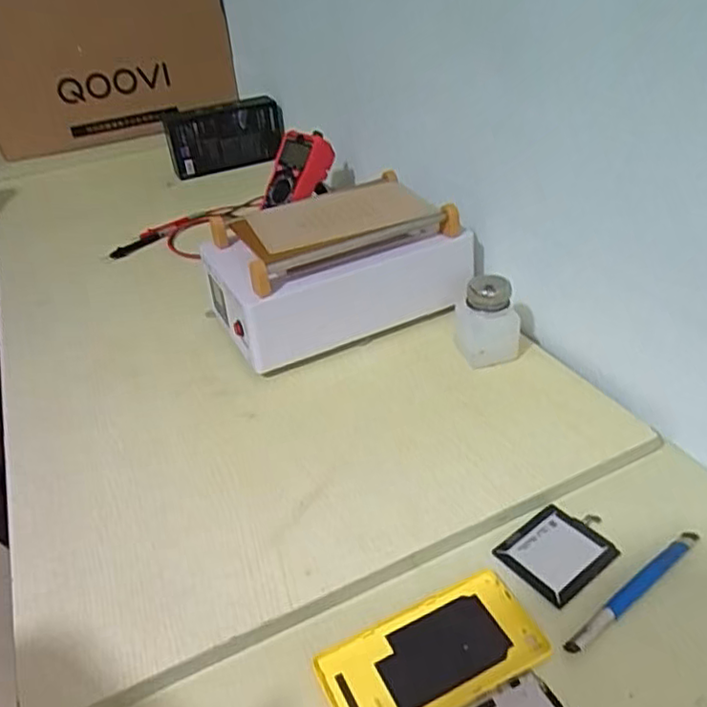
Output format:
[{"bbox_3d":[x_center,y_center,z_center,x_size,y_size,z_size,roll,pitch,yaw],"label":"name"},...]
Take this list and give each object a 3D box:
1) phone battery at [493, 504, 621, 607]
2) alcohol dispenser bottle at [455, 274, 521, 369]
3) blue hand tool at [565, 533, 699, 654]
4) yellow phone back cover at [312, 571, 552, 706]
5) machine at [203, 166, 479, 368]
[{"bbox_3d":[0.149,0.141,0.465,0.074,0.005,0.062,-29,42,-27],"label":"phone battery"},{"bbox_3d":[0.129,-0.033,0.621,0.059,0.081,0.050,0,37,9],"label":"alcohol dispenser bottle"},{"bbox_3d":[0.189,0.158,0.431,0.133,0.004,0.011,-27,41,-26],"label":"blue hand tool"},{"bbox_3d":[0.051,0.194,0.412,0.137,0.007,0.070,-20,38,-17],"label":"yellow phone back cover"},{"bbox_3d":[-0.023,-0.097,0.711,0.255,0.112,0.187,-17,37,-13],"label":"machine"}]

